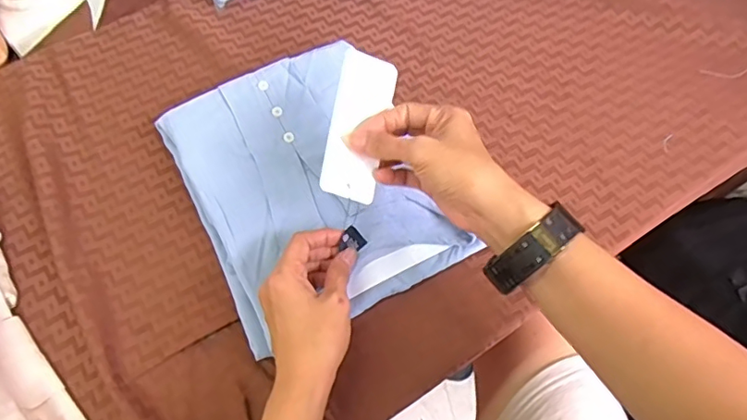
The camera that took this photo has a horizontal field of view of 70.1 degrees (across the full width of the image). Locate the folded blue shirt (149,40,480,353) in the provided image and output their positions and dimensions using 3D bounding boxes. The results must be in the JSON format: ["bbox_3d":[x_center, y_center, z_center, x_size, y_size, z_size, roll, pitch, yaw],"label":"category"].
[{"bbox_3d":[-0.064,-0.027,0.509,0.209,0.040,0.263,-26,65,-11],"label":"folded blue shirt"}]

